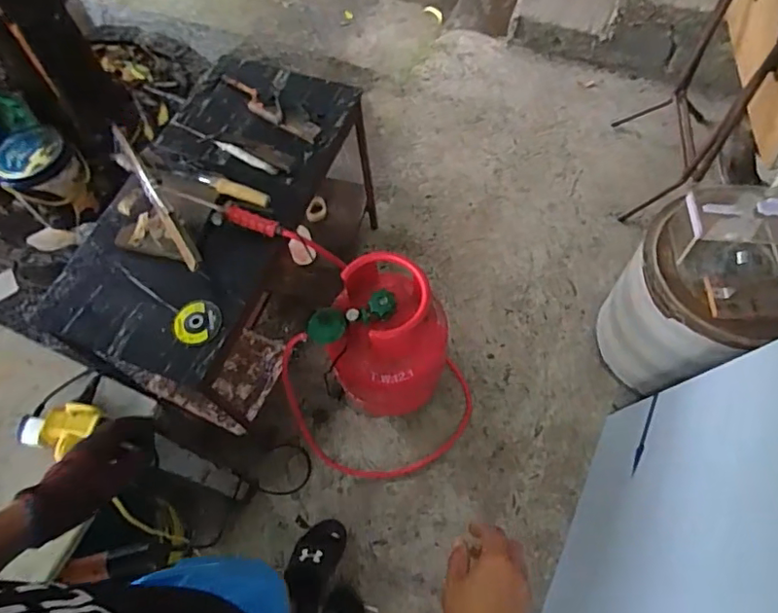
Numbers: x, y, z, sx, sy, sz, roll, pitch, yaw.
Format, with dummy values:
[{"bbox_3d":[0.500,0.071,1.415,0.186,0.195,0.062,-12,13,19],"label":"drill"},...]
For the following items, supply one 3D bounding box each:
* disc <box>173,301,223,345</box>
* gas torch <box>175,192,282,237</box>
[{"bbox_3d":[-0.386,0.035,1.116,0.094,0.013,0.090,-1,66,1],"label":"disc"},{"bbox_3d":[-0.345,-0.206,1.201,0.243,0.027,0.044,19,68,10],"label":"gas torch"}]

